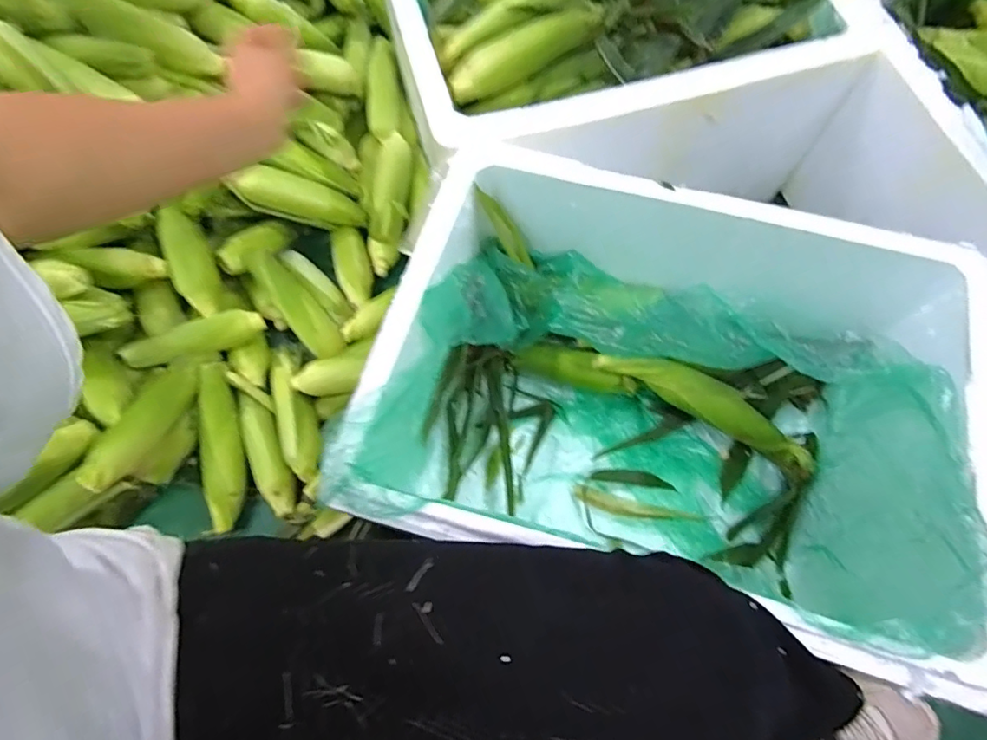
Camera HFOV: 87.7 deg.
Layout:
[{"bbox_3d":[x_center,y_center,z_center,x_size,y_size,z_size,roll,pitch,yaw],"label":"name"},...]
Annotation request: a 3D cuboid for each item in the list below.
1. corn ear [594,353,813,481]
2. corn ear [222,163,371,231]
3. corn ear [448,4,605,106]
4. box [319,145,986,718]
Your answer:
[{"bbox_3d":[0.296,0.047,0.728,0.318,0.052,0.069,30,70,-1],"label":"corn ear"},{"bbox_3d":[-0.331,-0.280,0.851,0.199,0.068,0.057,6,61,-38],"label":"corn ear"},{"bbox_3d":[0.041,-0.430,0.685,0.220,0.046,0.049,-26,69,4],"label":"corn ear"},{"bbox_3d":[0.192,0.056,0.637,0.609,0.295,0.454,15,68,7],"label":"box"}]

